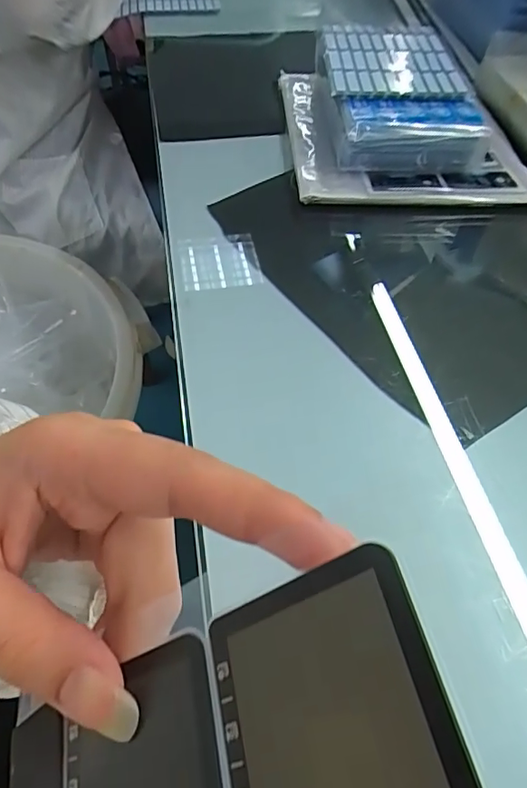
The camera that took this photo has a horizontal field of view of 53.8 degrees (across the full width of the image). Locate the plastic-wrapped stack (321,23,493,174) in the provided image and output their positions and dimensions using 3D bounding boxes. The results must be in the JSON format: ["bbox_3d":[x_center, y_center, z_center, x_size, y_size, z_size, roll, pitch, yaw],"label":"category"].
[{"bbox_3d":[0.119,-0.281,0.491,0.125,0.052,0.198,-4,52,-4],"label":"plastic-wrapped stack"}]

